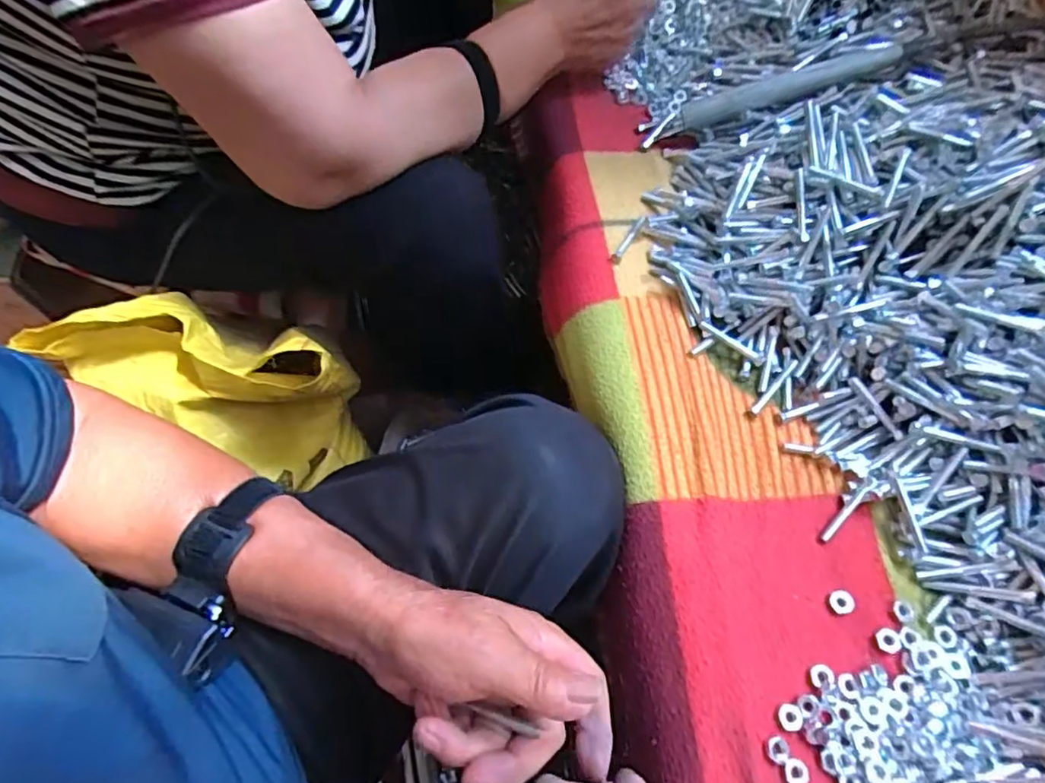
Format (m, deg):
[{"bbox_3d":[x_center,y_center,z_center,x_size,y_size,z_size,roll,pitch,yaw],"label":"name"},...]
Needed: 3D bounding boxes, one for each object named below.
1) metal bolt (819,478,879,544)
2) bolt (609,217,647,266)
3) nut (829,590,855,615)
[{"bbox_3d":[0.228,0.084,0.413,0.007,0.005,0.057,42,85,18],"label":"metal bolt"},{"bbox_3d":[0.095,-0.135,0.527,0.009,0.008,0.060,30,68,14],"label":"bolt"},{"bbox_3d":[0.212,0.140,0.391,0.015,0.004,0.015,3,65,2],"label":"nut"}]

